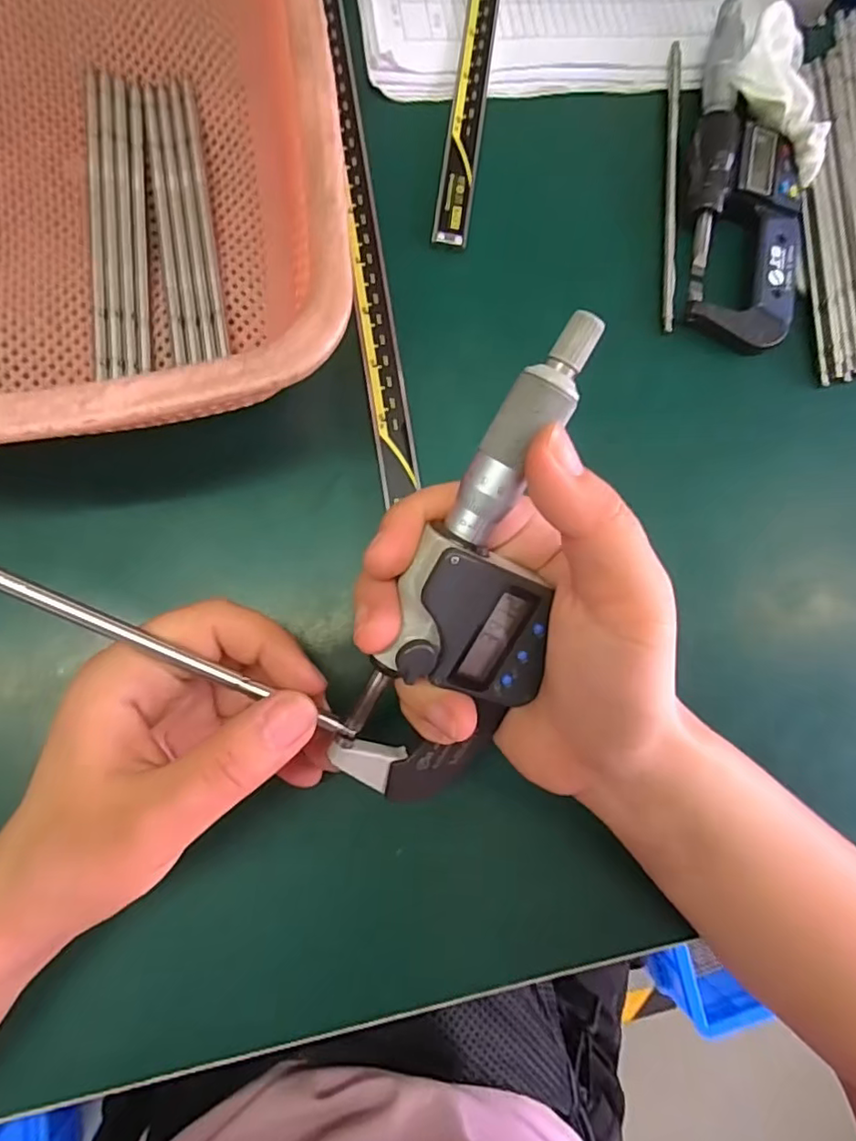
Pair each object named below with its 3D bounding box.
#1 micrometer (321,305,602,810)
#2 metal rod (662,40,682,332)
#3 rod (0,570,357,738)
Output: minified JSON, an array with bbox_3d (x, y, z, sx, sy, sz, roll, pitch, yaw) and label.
[{"bbox_3d":[0.015,0.006,0.177,0.051,0.025,0.156,16,109,-4],"label":"micrometer"},{"bbox_3d":[0.122,-0.193,0.293,0.006,0.006,0.156,6,80,-7],"label":"metal rod"},{"bbox_3d":[-0.095,0.015,0.173,0.163,0.007,0.005,27,81,-12],"label":"rod"}]

